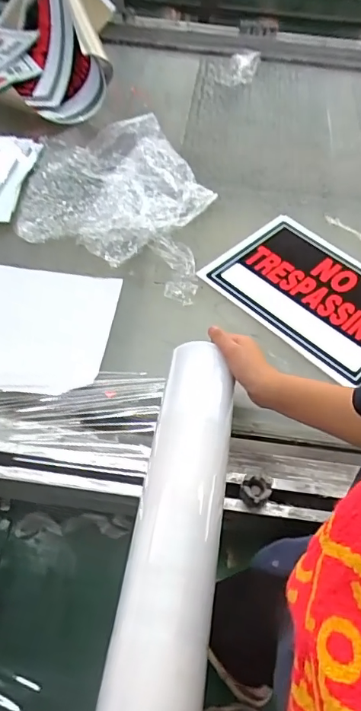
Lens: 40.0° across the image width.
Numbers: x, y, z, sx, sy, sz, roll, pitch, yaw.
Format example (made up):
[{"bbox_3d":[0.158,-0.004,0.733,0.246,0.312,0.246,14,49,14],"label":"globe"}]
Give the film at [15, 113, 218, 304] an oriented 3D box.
[{"bbox_3d":[-0.132,-0.312,0.962,0.381,0.070,0.412,10,53,3],"label":"film"}]

